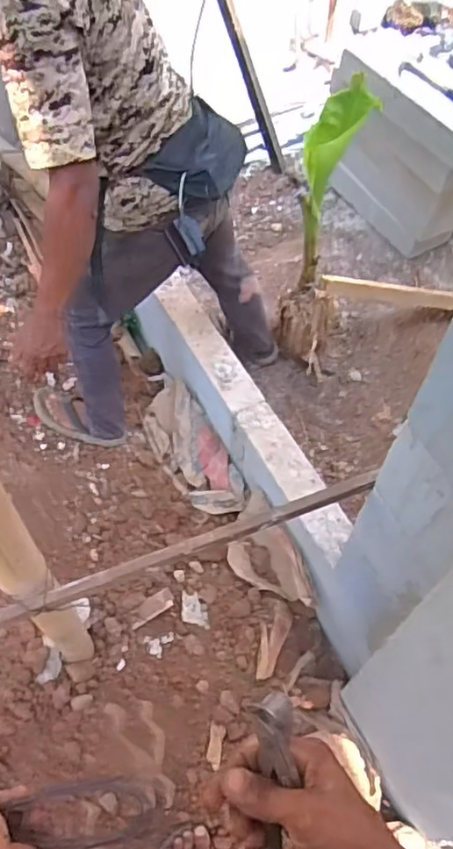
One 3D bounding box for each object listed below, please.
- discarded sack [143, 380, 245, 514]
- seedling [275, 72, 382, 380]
[{"bbox_3d":[-0.107,0.068,1.690,0.169,0.097,0.460,-26,61,-16],"label":"discarded sack"},{"bbox_3d":[0.242,-0.482,1.568,0.165,0.708,0.223,10,57,6],"label":"seedling"}]

